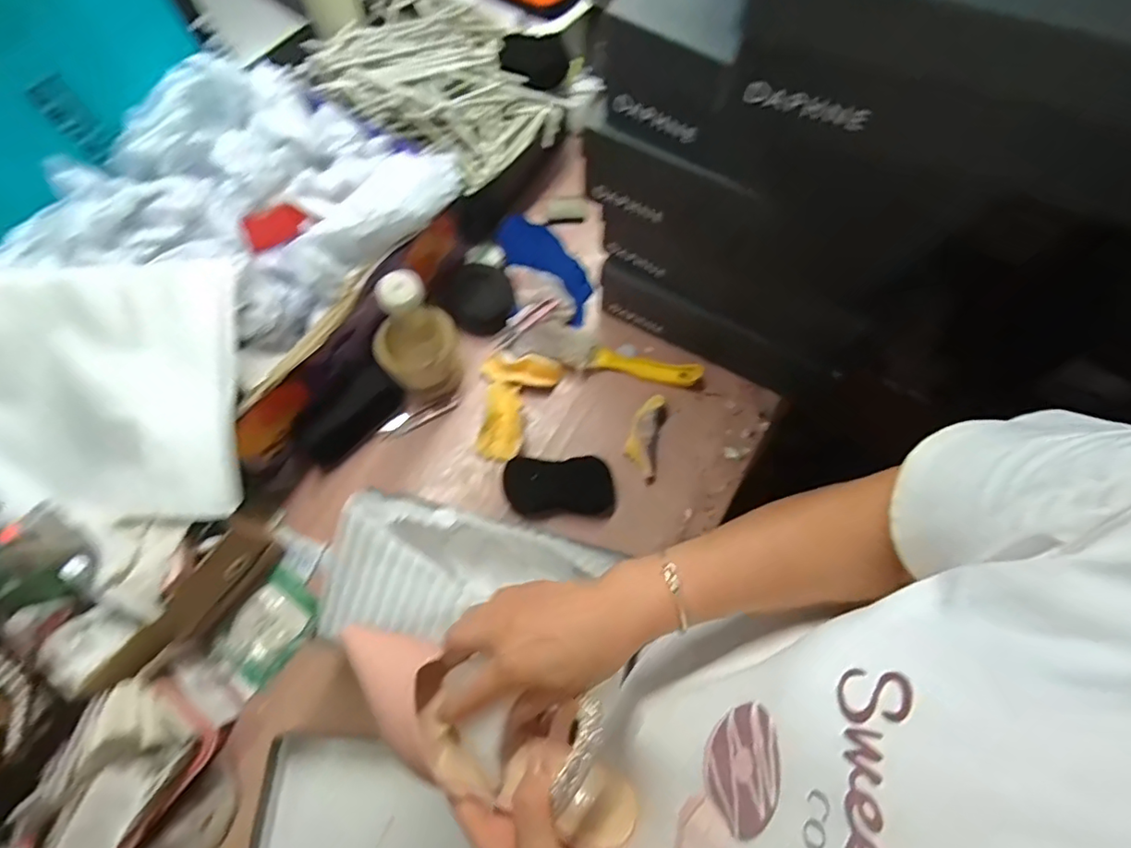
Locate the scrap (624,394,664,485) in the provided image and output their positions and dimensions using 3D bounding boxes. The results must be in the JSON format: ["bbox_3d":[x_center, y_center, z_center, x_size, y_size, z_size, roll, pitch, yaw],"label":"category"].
[{"bbox_3d":[0.094,0.014,0.689,0.037,0.024,0.106,9,69,2],"label":"scrap"}]

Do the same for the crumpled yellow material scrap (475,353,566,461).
[{"bbox_3d":[-0.074,-0.032,0.698,0.090,0.022,0.138,26,71,9],"label":"crumpled yellow material scrap"}]

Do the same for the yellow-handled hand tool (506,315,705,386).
[{"bbox_3d":[0.053,-0.092,0.720,0.234,0.028,0.056,11,69,3],"label":"yellow-handled hand tool"}]

